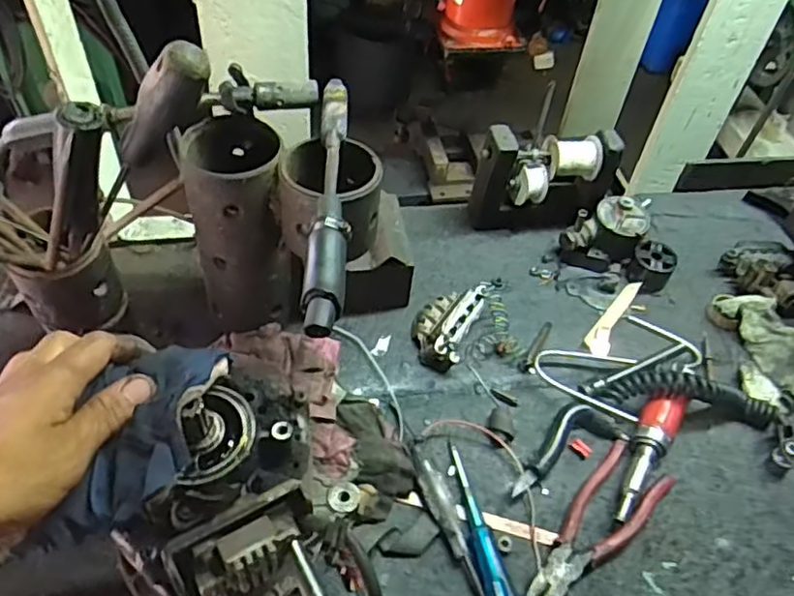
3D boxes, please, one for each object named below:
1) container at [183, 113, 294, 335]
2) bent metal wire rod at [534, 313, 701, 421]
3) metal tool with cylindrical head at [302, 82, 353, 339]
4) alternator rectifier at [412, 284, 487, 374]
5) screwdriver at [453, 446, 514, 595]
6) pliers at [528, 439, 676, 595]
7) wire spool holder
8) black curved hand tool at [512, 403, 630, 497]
[{"bbox_3d":[-0.152,-0.072,0.642,0.080,0.198,0.108,-1,49,-6],"label":"container"},{"bbox_3d":[0.243,0.065,0.709,0.163,0.031,0.120,-32,59,-28],"label":"bent metal wire rod"},{"bbox_3d":[-0.051,-0.084,0.512,0.030,0.033,0.257,2,49,-3],"label":"metal tool with cylindrical head"},{"bbox_3d":[0.053,0.025,0.722,0.067,0.035,0.112,22,51,13],"label":"alternator rectifier"},{"bbox_3d":[0.075,0.221,0.578,0.025,0.025,0.182,-9,51,-13],"label":"screwdriver"},{"bbox_3d":[0.181,0.215,0.593,0.062,0.017,0.192,37,55,24],"label":"pliers"},{"bbox_3d":[0.180,-0.145,0.803,0.172,0.143,0.064,-1,49,-6],"label":"wire spool holder"},{"bbox_3d":[0.163,0.143,0.647,0.134,0.020,0.055,-18,53,-20],"label":"black curved hand tool"}]

